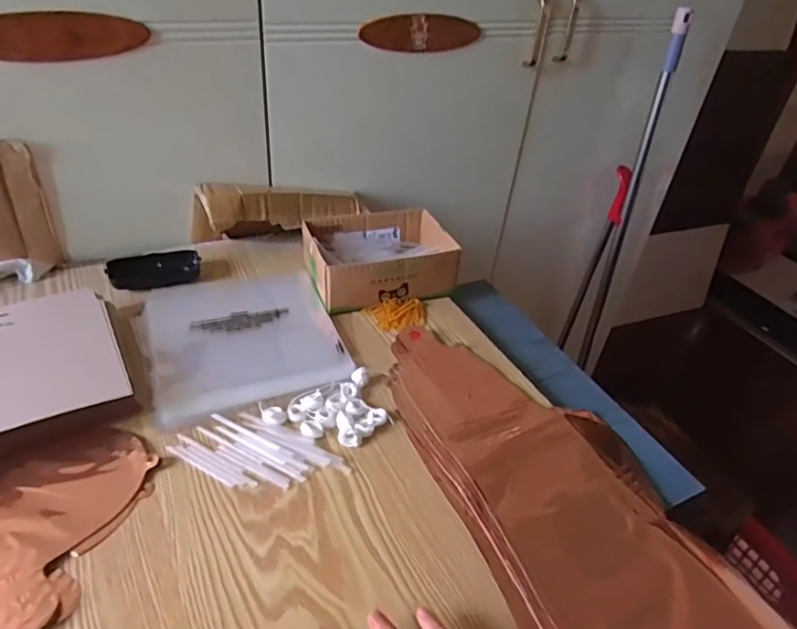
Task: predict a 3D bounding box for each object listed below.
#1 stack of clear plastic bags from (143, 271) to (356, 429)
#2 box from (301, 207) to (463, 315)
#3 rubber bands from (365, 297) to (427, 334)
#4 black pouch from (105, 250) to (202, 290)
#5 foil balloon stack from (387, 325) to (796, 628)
[{"bbox_3d":[-0.179,0.020,0.648,0.202,0.010,0.219,-11,40,-22],"label":"stack of clear plastic bags"},{"bbox_3d":[-0.028,-0.077,0.748,0.177,0.063,0.141,-11,40,-21],"label":"box"},{"bbox_3d":[0.005,-0.001,0.701,0.076,0.012,0.051,-12,41,-22],"label":"rubber bands"},{"bbox_3d":[-0.312,-0.059,0.719,0.108,0.022,0.048,-15,42,-26],"label":"black pouch"},{"bbox_3d":[0.156,0.162,0.513,0.209,0.017,0.462,-11,40,-21],"label":"foil balloon stack"}]

